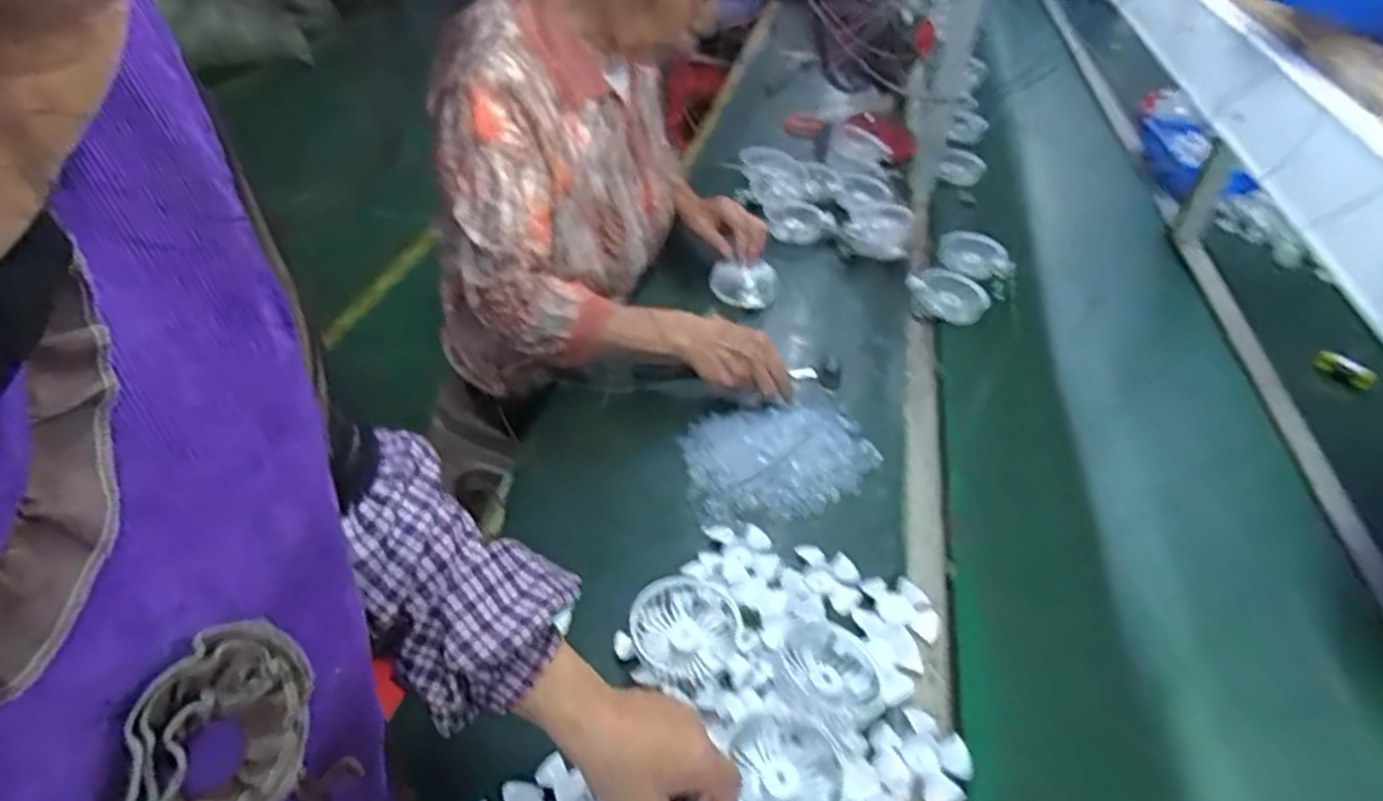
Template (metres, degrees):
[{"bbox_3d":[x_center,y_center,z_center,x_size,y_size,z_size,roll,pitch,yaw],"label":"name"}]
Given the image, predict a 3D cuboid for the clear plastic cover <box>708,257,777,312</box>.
[{"bbox_3d":[0.076,-0.170,1.139,0.090,0.035,0.090,11,65,3],"label":"clear plastic cover"}]

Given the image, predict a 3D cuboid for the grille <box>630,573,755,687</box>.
[{"bbox_3d":[-0.004,0.198,0.680,0.089,0.029,0.095,4,41,-4],"label":"grille"}]

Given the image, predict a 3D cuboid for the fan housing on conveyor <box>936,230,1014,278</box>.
[{"bbox_3d":[0.456,-0.237,1.290,0.107,0.026,0.134,1,41,-5],"label":"fan housing on conveyor"}]

